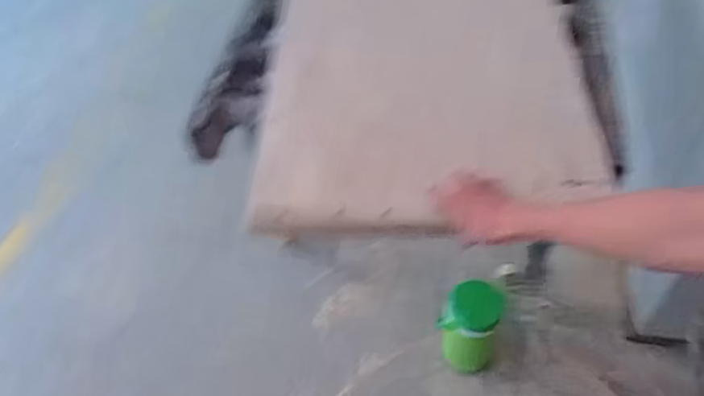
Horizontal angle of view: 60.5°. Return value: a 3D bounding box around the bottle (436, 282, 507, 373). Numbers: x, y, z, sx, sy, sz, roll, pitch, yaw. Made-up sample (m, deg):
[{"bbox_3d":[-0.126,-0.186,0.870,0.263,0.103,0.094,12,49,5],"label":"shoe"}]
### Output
[{"bbox_3d":[0.264,0.294,1.364,0.132,0.212,0.102,18,52,18],"label":"bottle"}]

